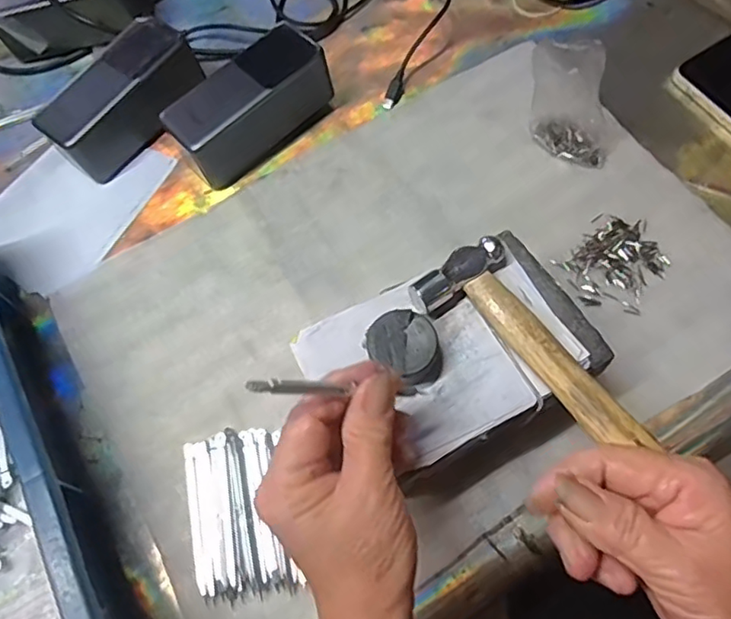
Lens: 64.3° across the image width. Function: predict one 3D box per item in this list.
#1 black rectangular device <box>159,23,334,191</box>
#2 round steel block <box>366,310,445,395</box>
[{"bbox_3d":[-0.090,-0.160,0.461,0.128,0.055,0.051,-38,69,-13],"label":"black rectangular device"},{"bbox_3d":[0.023,0.022,0.321,0.035,0.021,0.041,-35,68,-12],"label":"round steel block"}]

